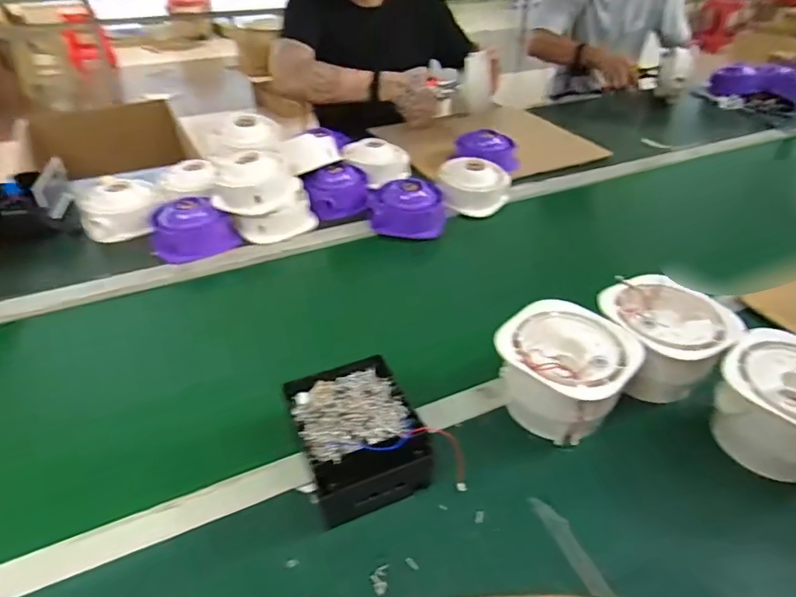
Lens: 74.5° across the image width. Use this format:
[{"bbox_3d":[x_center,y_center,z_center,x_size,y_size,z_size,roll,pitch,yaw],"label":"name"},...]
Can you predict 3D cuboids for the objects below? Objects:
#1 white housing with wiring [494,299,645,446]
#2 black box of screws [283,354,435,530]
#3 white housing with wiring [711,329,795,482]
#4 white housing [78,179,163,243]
[{"bbox_3d":[0.182,0.084,0.591,0.144,0.105,0.114,19,41,21],"label":"white housing with wiring"},{"bbox_3d":[-0.045,0.144,0.552,0.120,0.070,0.154,-13,41,-18],"label":"black box of screws"},{"bbox_3d":[0.402,0.117,0.544,0.130,0.094,0.125,31,47,32],"label":"white housing with wiring"},{"bbox_3d":[-0.489,-0.157,0.936,0.130,0.070,0.114,-19,43,-24],"label":"white housing"}]

